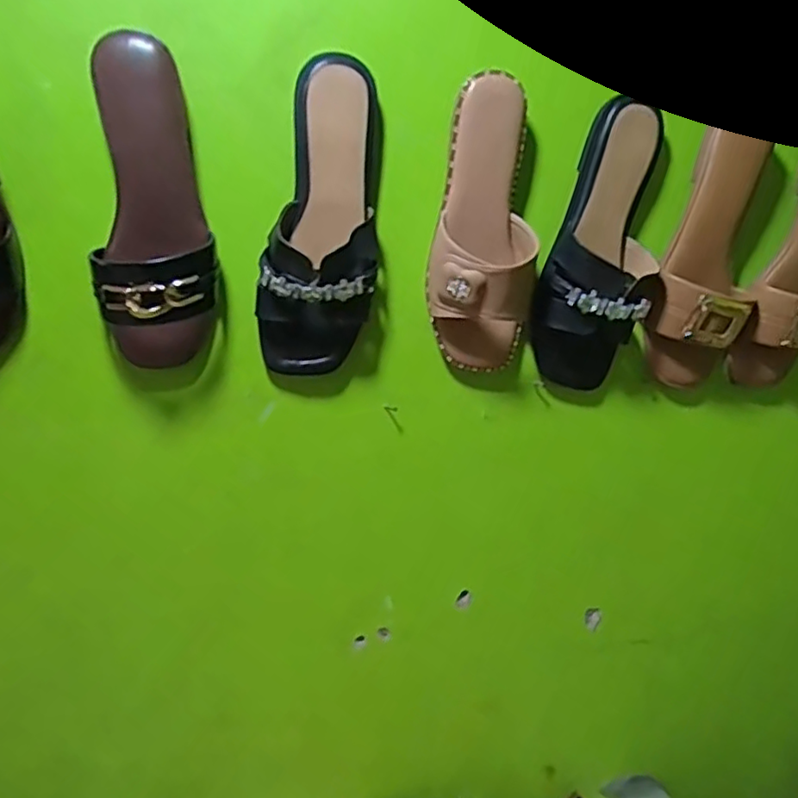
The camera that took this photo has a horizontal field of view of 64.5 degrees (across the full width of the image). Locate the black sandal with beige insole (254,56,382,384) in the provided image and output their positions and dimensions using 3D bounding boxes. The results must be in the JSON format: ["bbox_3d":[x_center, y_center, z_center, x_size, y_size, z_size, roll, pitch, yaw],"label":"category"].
[{"bbox_3d":[-0.062,-0.138,0.510,0.098,0.237,0.047,-1,15,-17],"label":"black sandal with beige insole"}]

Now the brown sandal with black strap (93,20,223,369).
[{"bbox_3d":[-0.187,-0.140,0.485,0.090,0.233,0.059,-1,15,-18],"label":"brown sandal with black strap"}]

